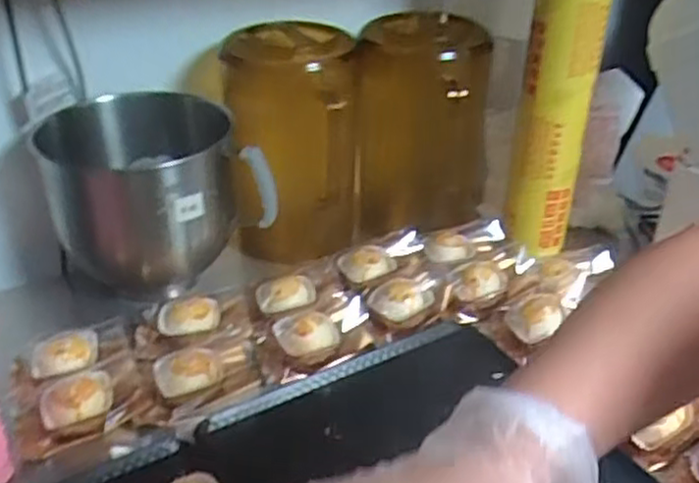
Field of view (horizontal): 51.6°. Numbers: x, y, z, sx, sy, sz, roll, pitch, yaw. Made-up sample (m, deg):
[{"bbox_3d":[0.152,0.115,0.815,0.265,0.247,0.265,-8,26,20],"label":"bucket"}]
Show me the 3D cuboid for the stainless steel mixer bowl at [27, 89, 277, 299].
[{"bbox_3d":[-0.234,-0.052,0.901,0.242,0.206,0.200,-6,33,-14],"label":"stainless steel mixer bowl"}]

